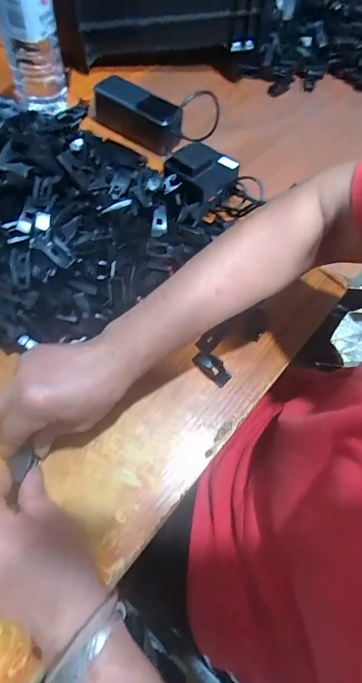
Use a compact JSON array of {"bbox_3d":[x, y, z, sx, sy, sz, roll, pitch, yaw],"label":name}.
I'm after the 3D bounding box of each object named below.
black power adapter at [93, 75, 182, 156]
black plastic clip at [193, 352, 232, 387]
[{"bbox_3d":[-0.058,-0.334,0.522,0.144,0.049,0.054,33,65,12],"label":"black power adapter"},{"bbox_3d":[0.033,0.028,0.377,0.044,0.006,0.021,41,67,17],"label":"black plastic clip"}]

